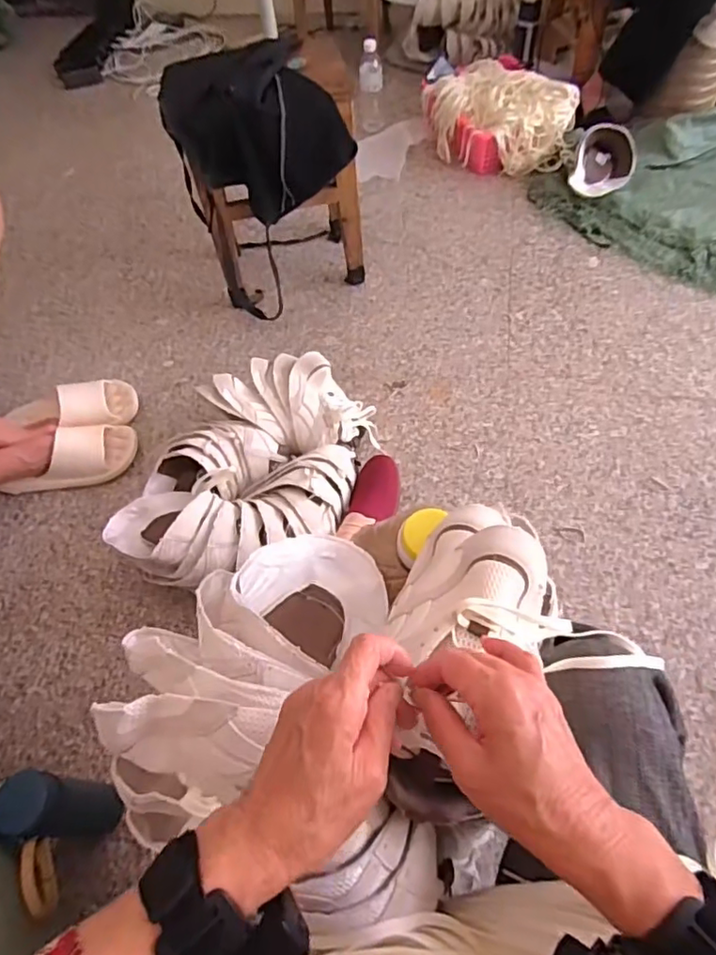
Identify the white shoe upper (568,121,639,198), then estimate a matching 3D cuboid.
[{"bbox_3d":[0.603,-0.768,1.396,0.145,0.086,0.179,17,62,13],"label":"white shoe upper"}]

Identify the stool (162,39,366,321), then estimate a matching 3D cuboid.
[{"bbox_3d":[-0.162,-0.585,1.141,0.319,0.438,0.279,-9,59,-2],"label":"stool"}]

